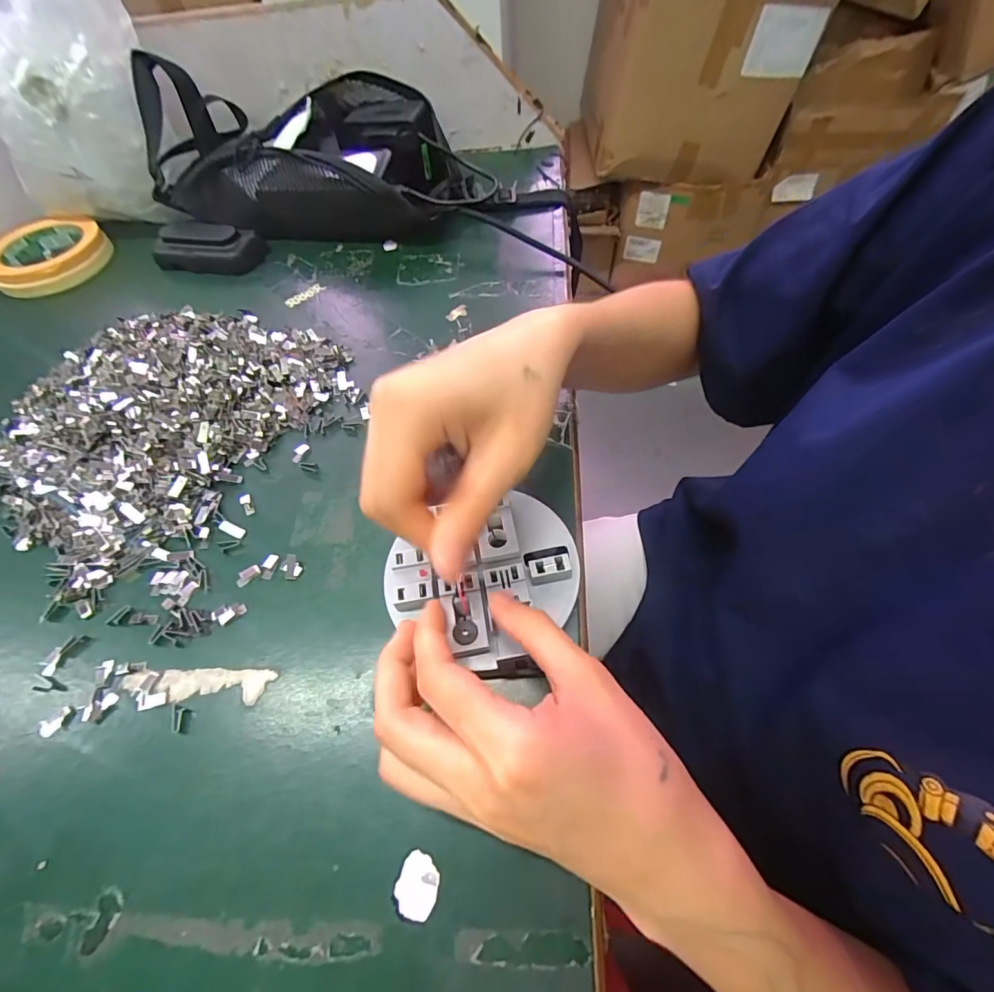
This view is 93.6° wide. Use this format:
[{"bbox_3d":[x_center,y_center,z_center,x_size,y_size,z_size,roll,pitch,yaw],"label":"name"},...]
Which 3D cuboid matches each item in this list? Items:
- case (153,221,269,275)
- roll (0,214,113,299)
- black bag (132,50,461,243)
[{"bbox_3d":[-0.284,-0.240,0.449,0.109,0.027,0.039,0,58,5],"label":"case"},{"bbox_3d":[-0.465,-0.252,0.485,0.108,0.027,0.110,-2,58,4],"label":"roll"},{"bbox_3d":[-0.195,-0.334,0.462,0.315,0.088,0.148,13,60,13],"label":"black bag"}]

